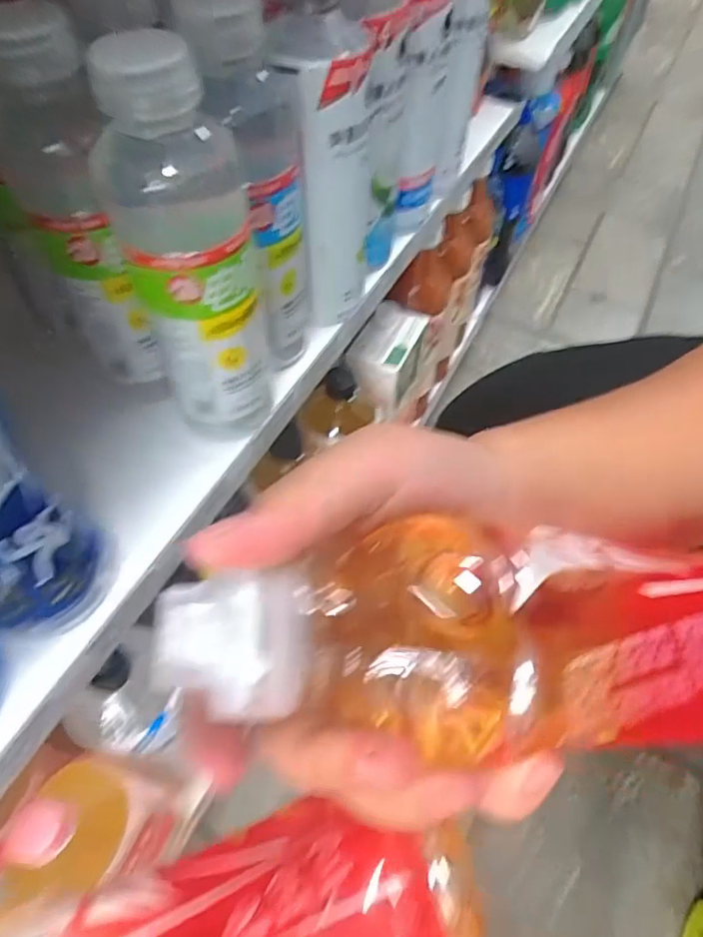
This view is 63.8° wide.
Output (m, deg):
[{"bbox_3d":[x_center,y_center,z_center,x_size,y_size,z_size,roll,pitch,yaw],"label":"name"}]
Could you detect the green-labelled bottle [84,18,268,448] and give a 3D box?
[{"bbox_3d":[-0.079,-0.097,0.291,0.064,0.195,0.053,-15,58,-9],"label":"green-labelled bottle"}]

